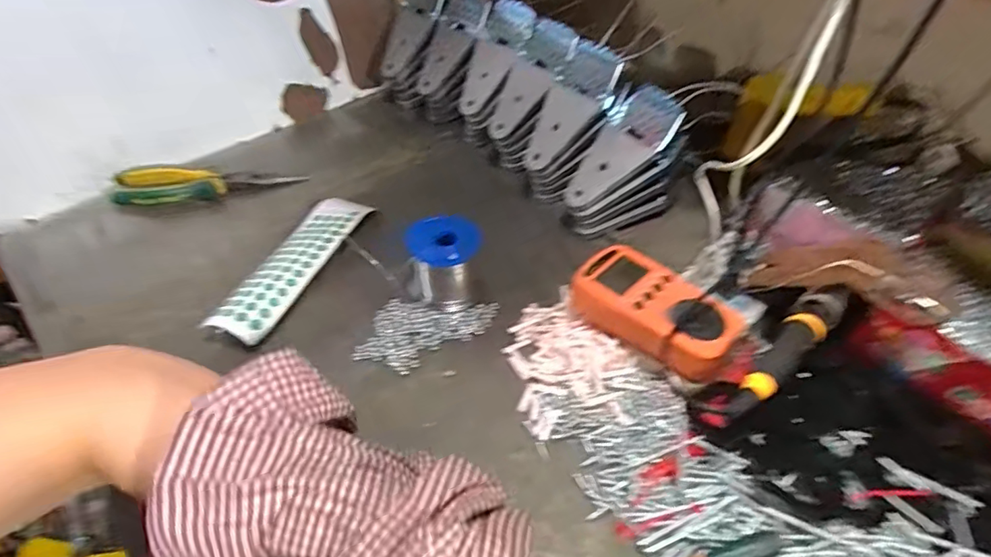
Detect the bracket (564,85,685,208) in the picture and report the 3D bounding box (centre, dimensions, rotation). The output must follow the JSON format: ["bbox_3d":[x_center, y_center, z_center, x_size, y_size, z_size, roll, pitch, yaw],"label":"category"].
[{"bbox_3d":[0.128,-0.131,0.558,0.145,0.020,0.067,-47,56,5],"label":"bracket"}]

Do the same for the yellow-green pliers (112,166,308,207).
[{"bbox_3d":[-0.329,-0.115,0.625,0.192,0.020,0.056,-10,47,-13],"label":"yellow-green pliers"}]

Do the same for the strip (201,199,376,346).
[{"bbox_3d":[-0.191,-0.015,0.527,0.060,0.029,0.212,12,46,9],"label":"strip"}]

